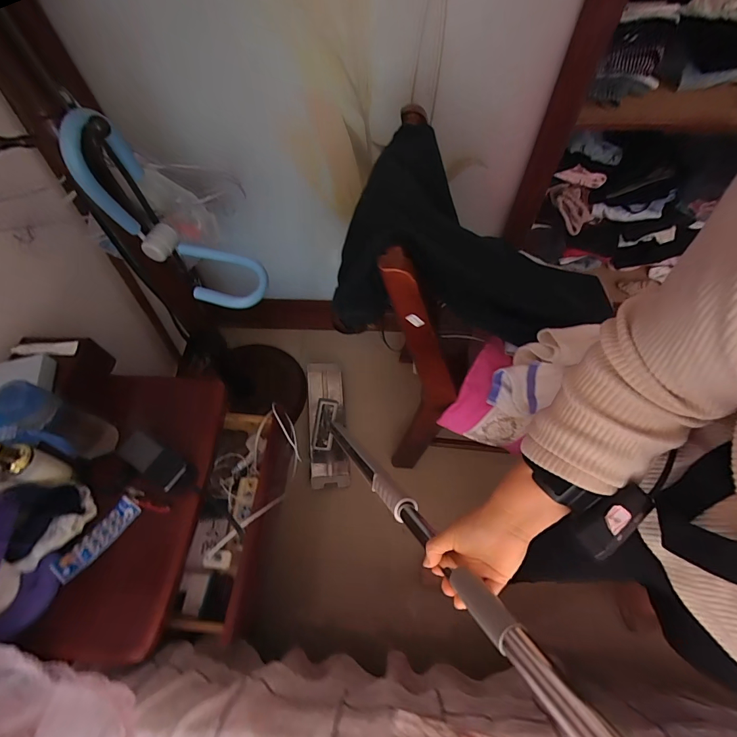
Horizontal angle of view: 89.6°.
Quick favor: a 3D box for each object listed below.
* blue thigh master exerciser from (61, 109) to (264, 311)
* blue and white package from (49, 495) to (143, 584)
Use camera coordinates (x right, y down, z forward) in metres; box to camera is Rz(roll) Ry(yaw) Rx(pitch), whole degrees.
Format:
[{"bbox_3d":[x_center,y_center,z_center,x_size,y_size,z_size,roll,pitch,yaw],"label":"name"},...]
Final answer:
[{"bbox_3d":[-0.331,-0.254,0.618,0.251,0.296,0.111,26,64,16],"label":"blue thigh master exerciser"},{"bbox_3d":[-0.452,0.281,0.621,0.049,0.026,0.139,31,66,18],"label":"blue and white package"}]

